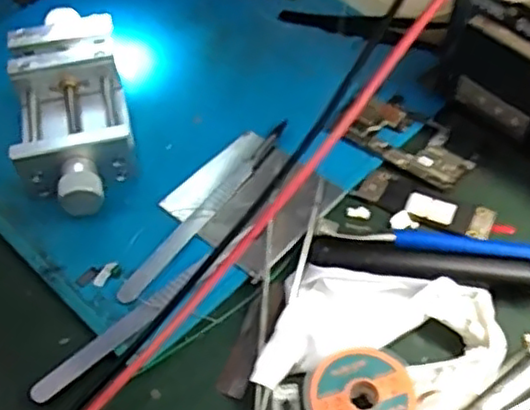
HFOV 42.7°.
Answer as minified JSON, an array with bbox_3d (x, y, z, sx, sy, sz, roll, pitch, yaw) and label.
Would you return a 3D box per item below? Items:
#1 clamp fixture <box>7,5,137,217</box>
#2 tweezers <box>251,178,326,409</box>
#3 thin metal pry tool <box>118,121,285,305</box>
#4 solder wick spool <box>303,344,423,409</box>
[{"bbox_3d":[-0.101,-0.051,0.358,0.054,0.033,0.131,-12,54,-5],"label":"clamp fixture"},{"bbox_3d":[0.003,0.045,0.296,0.023,0.011,0.143,8,55,10],"label":"tweezers"},{"bbox_3d":[-0.027,0.001,0.333,0.010,0.004,0.125,30,61,24],"label":"thin metal pry tool"},{"bbox_3d":[0.040,0.076,0.270,0.045,0.006,0.045,-2,53,3],"label":"solder wick spool"}]

